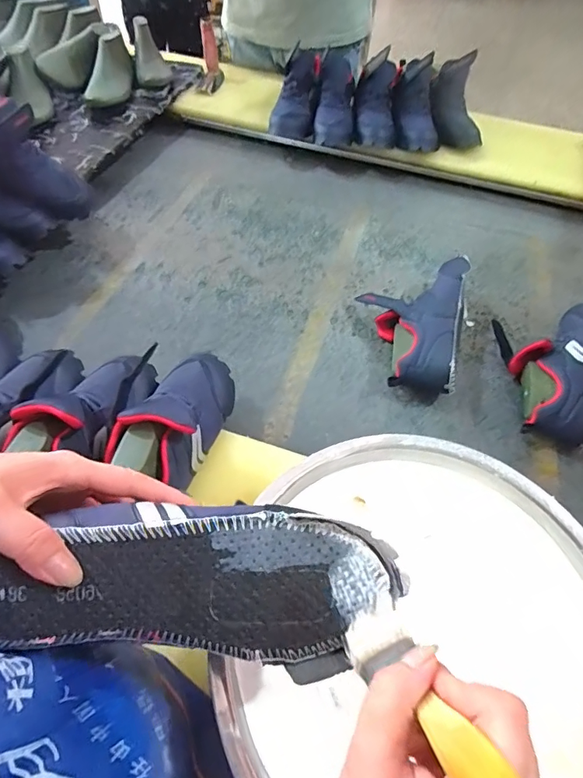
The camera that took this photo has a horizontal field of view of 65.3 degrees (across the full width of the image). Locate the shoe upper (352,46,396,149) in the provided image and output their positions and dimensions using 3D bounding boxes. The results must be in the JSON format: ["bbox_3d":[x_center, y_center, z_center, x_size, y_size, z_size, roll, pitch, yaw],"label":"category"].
[{"bbox_3d":[0.180,-0.597,0.952,0.082,0.147,0.119,-8,56,-9],"label":"shoe upper"}]

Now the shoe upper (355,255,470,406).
[{"bbox_3d":[0.181,-0.107,0.696,0.157,0.086,0.246,18,56,9],"label":"shoe upper"}]

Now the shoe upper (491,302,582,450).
[{"bbox_3d":[0.387,-0.033,0.660,0.125,0.082,0.251,11,55,4],"label":"shoe upper"}]

